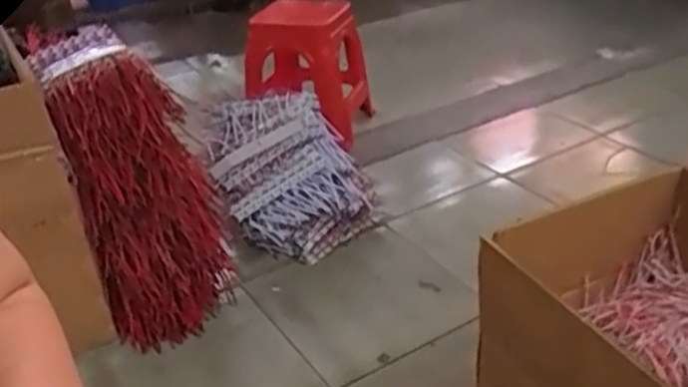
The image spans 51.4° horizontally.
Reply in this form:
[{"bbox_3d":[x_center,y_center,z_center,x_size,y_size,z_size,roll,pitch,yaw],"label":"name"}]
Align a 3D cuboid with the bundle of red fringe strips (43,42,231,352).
[{"bbox_3d":[-0.399,0.007,1.462,0.281,0.585,0.141,-18,2,-22],"label":"bundle of red fringe strips"}]

